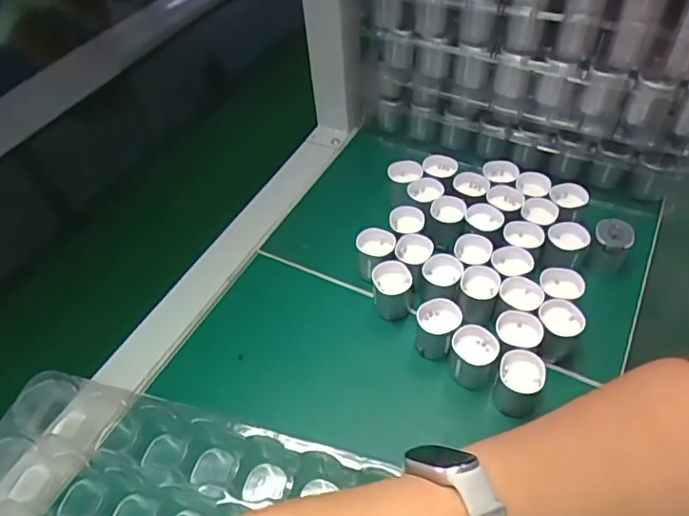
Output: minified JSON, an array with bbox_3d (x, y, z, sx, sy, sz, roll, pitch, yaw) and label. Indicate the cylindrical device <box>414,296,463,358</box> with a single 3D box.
[{"bbox_3d":[0.066,0.052,0.396,0.029,0.035,0.032,16,52,17],"label":"cylindrical device"}]

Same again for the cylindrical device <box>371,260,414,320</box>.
[{"bbox_3d":[0.036,0.027,0.421,0.029,0.043,0.027,-2,49,2],"label":"cylindrical device"}]

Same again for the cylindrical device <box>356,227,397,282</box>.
[{"bbox_3d":[0.025,-0.001,0.441,0.031,0.034,0.030,-2,49,2],"label":"cylindrical device"}]

